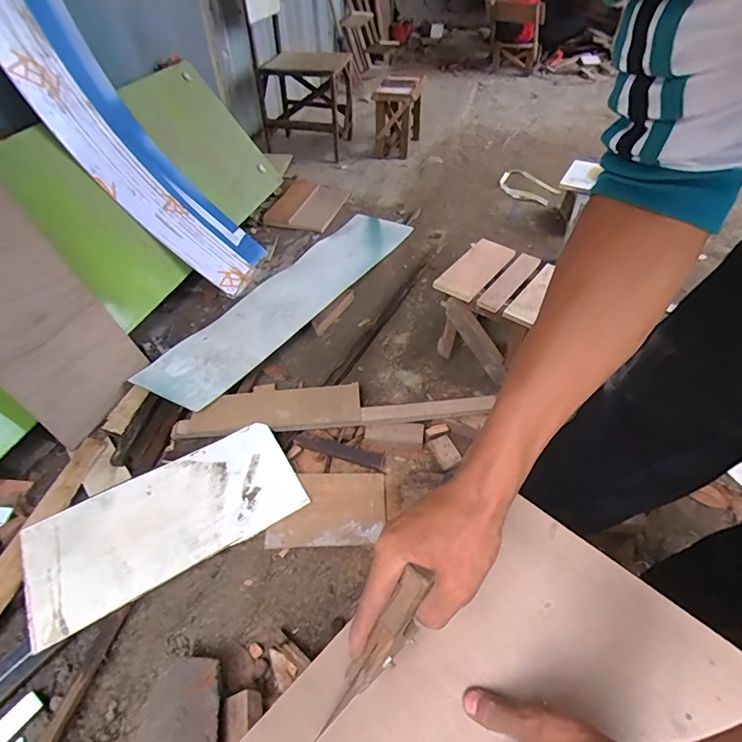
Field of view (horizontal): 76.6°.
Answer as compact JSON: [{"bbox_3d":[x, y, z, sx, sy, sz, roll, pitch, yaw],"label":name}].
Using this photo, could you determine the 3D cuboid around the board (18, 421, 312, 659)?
[{"bbox_3d":[-0.432,0.310,1.011,0.540,0.018,0.254,-24,55,-24],"label":"board"}]

